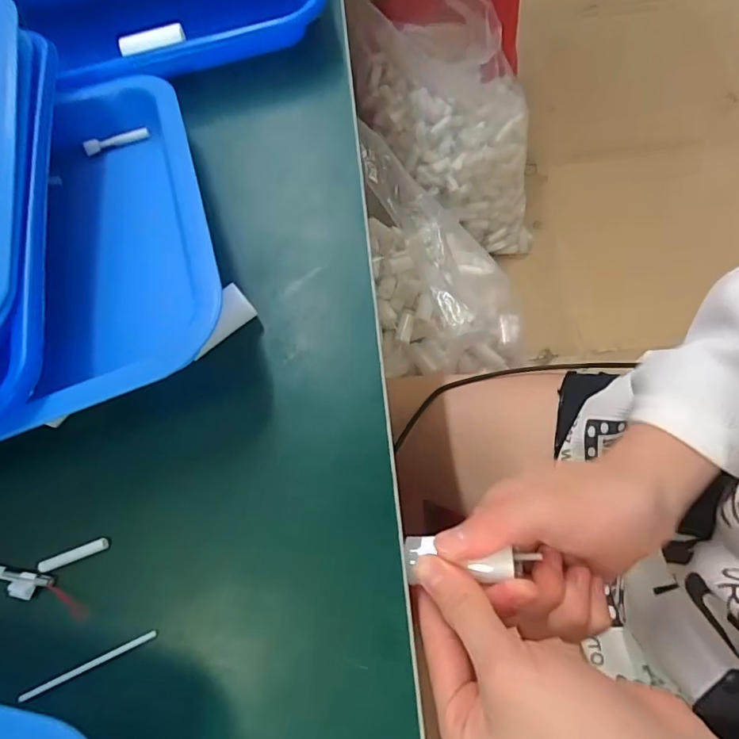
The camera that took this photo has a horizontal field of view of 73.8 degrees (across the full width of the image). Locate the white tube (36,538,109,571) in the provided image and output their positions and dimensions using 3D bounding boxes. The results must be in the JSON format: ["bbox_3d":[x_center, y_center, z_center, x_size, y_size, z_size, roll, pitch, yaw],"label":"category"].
[{"bbox_3d":[-0.135,0.084,0.224,0.033,0.004,0.006,-21,69,-3],"label":"white tube"}]

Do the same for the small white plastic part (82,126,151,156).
[{"bbox_3d":[-0.158,-0.144,0.307,0.040,0.006,0.005,-22,69,-4],"label":"small white plastic part"}]

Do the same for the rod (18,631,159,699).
[{"bbox_3d":[-0.119,0.125,0.208,0.059,0.004,0.004,-25,69,-4],"label":"rod"}]

